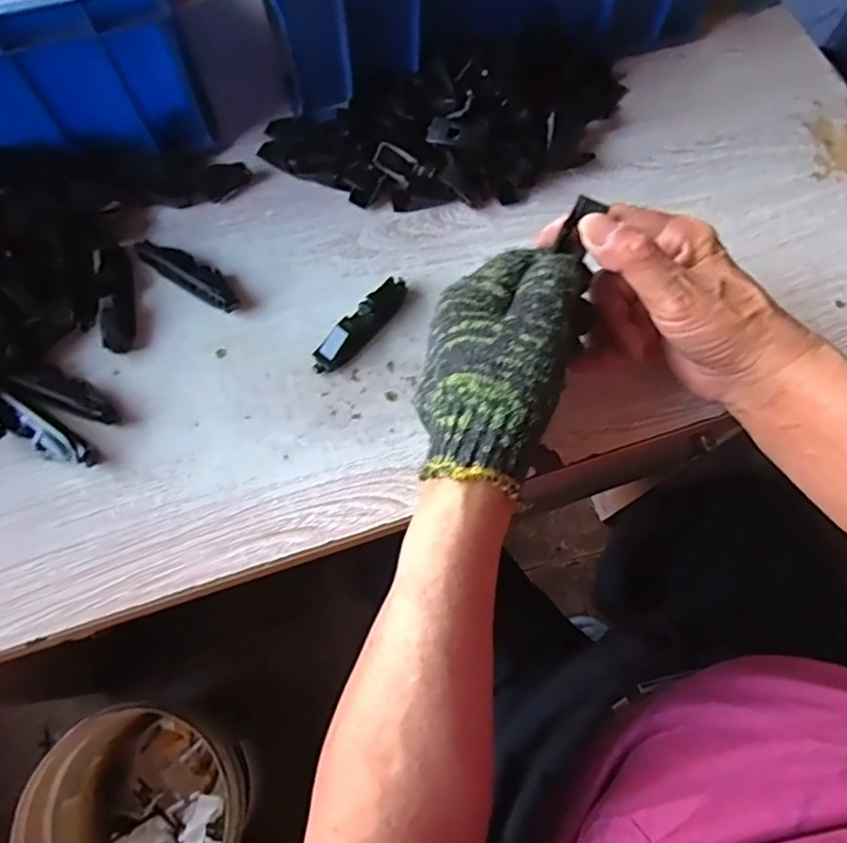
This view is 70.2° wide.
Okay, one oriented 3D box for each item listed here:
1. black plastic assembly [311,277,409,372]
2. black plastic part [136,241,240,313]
[{"bbox_3d":[-0.039,-0.063,0.384,0.017,0.017,0.080,40,74,12],"label":"black plastic assembly"},{"bbox_3d":[-0.152,-0.098,0.395,0.077,0.017,0.023,36,73,11],"label":"black plastic part"}]

